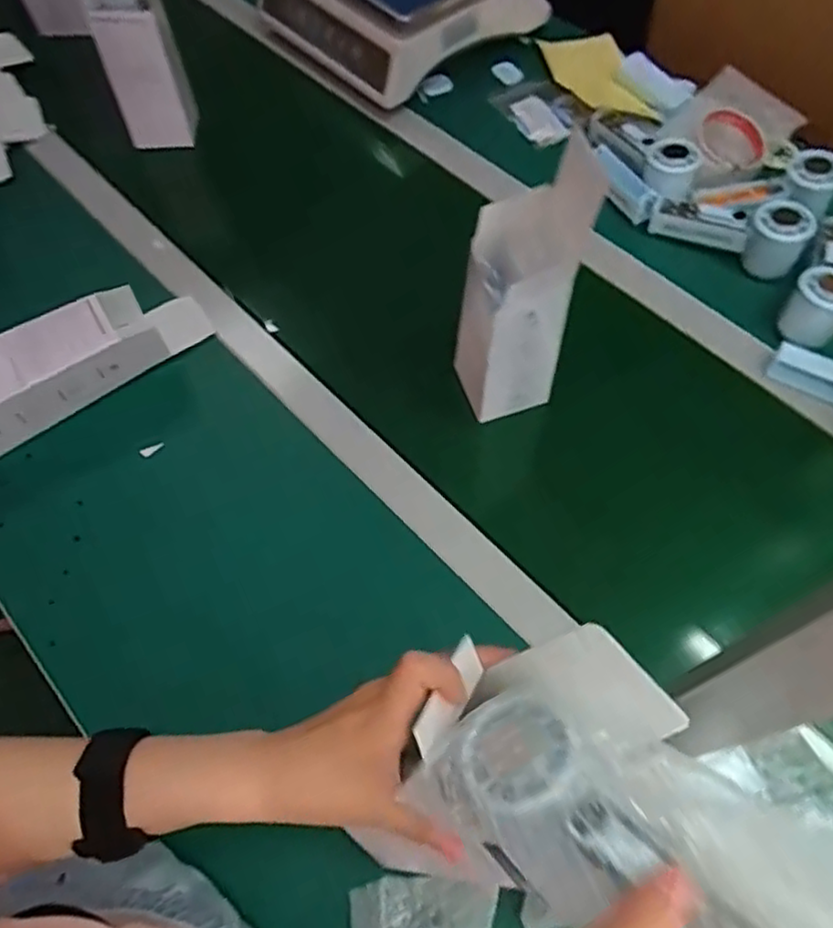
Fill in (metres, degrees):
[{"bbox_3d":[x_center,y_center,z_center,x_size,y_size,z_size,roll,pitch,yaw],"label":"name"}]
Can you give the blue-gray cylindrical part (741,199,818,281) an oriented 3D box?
[{"bbox_3d":[0.371,-0.230,0.706,0.057,0.065,0.064,31,68,16],"label":"blue-gray cylindrical part"}]

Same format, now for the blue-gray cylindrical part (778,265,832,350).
[{"bbox_3d":[0.386,-0.152,0.654,0.056,0.047,0.064,35,70,18],"label":"blue-gray cylindrical part"}]

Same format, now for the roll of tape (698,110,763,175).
[{"bbox_3d":[0.357,-0.368,0.773,0.076,0.019,0.093,10,64,7],"label":"roll of tape"}]

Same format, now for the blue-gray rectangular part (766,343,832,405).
[{"bbox_3d":[0.379,-0.076,0.630,0.101,0.030,0.022,30,68,16],"label":"blue-gray rectangular part"}]

